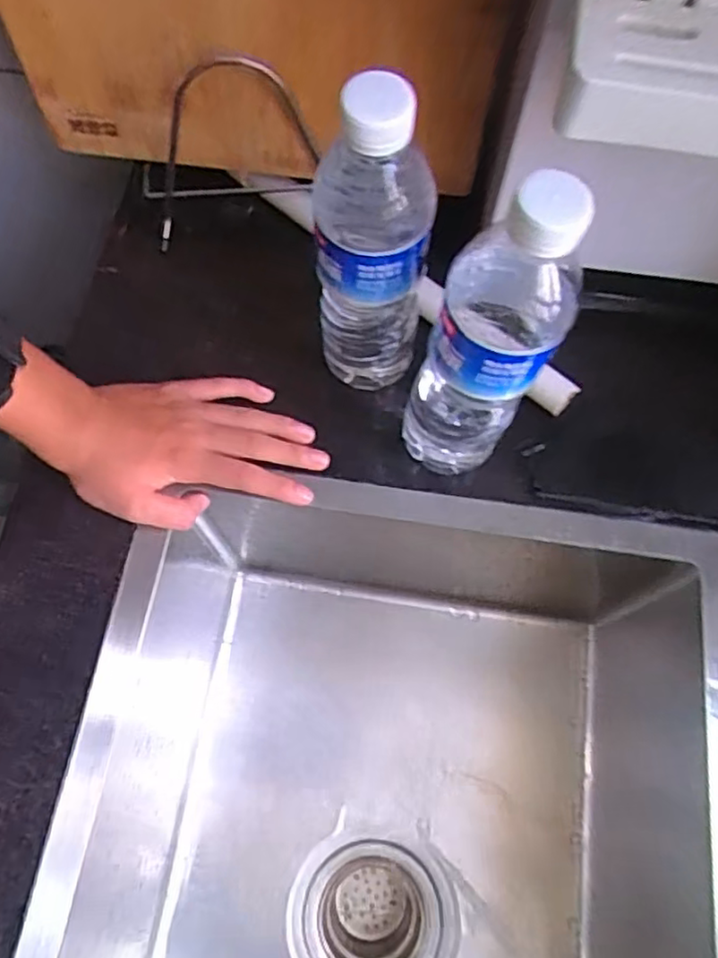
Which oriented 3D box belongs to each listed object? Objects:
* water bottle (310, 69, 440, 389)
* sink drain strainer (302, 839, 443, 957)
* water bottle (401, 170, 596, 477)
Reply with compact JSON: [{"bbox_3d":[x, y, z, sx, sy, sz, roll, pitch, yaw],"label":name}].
[{"bbox_3d":[0.006,-0.128,0.382,0.063,0.218,0.061,4,68,2],"label":"water bottle"},{"bbox_3d":[0.011,0.365,0.554,0.106,0.057,0.108,0,68,0],"label":"sink drain strainer"},{"bbox_3d":[0.069,-0.071,0.363,0.068,0.220,0.060,17,69,7],"label":"water bottle"}]

